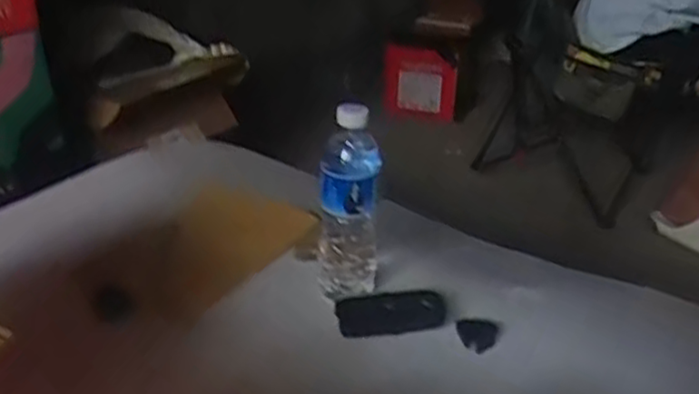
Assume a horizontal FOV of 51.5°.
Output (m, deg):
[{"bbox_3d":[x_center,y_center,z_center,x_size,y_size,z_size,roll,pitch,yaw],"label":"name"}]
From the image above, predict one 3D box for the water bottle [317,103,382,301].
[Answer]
[{"bbox_3d":[-0.004,0.002,0.769,0.072,0.207,0.056,-2,27,-2],"label":"water bottle"}]

